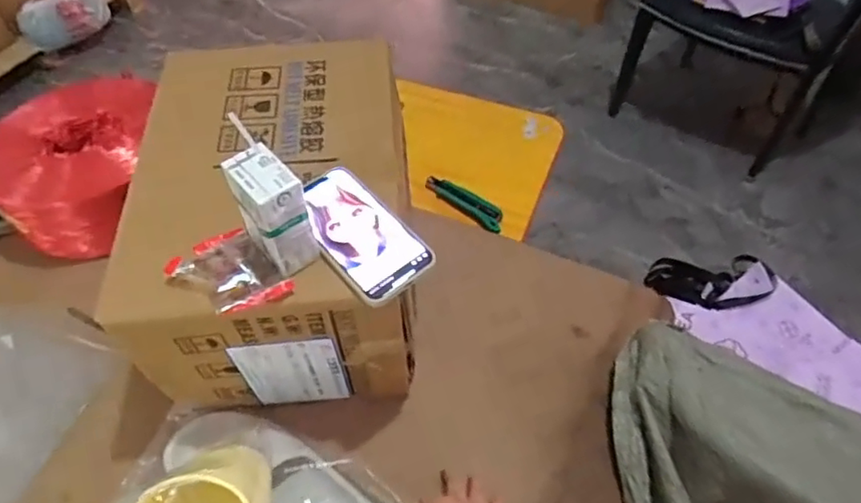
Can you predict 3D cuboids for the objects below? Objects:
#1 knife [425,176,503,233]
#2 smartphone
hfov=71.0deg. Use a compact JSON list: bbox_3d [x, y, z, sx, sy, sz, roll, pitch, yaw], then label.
[{"bbox_3d":[0.051,-0.079,0.945,0.151,0.017,0.042,33,59,23],"label":"knife"},{"bbox_3d":[-0.073,-0.020,0.595,0.080,0.013,0.163,-32,59,-22],"label":"smartphone"}]

